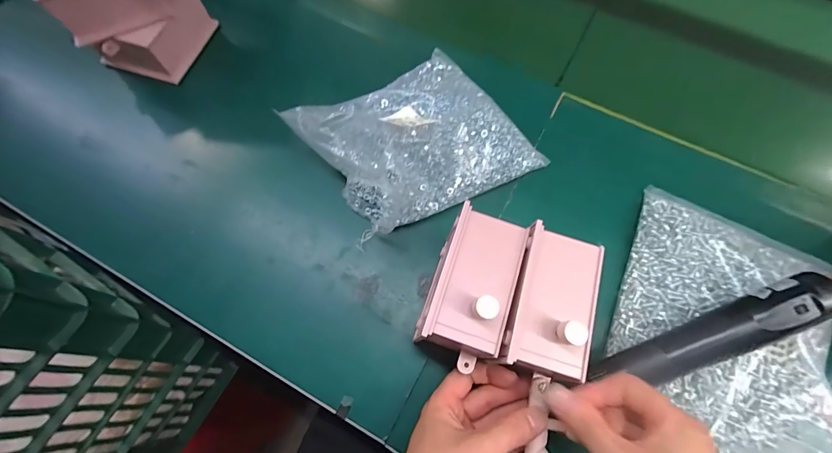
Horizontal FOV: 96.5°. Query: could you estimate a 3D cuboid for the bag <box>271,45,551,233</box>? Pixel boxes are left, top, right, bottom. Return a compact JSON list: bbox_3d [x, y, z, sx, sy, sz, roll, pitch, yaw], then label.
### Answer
[{"bbox_3d":[0.002,-0.091,0.408,0.203,0.065,0.172,-32,72,-13],"label":"bag"}]

